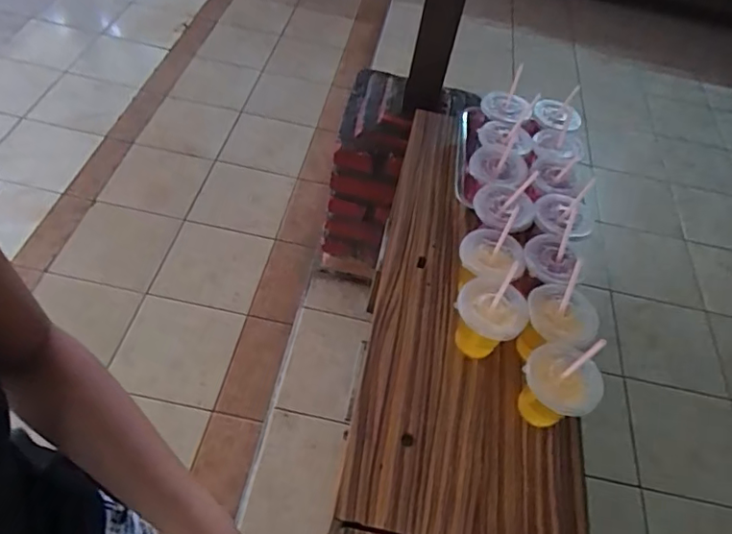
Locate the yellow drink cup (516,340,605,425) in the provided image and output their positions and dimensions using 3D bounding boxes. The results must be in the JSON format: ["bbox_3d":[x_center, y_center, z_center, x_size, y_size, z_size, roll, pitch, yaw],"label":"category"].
[{"bbox_3d":[0.241,0.139,0.671,0.086,0.155,0.093,5,52,-6],"label":"yellow drink cup"}]

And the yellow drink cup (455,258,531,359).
[{"bbox_3d":[0.165,0.067,0.732,0.088,0.120,0.085,5,52,-6],"label":"yellow drink cup"}]

